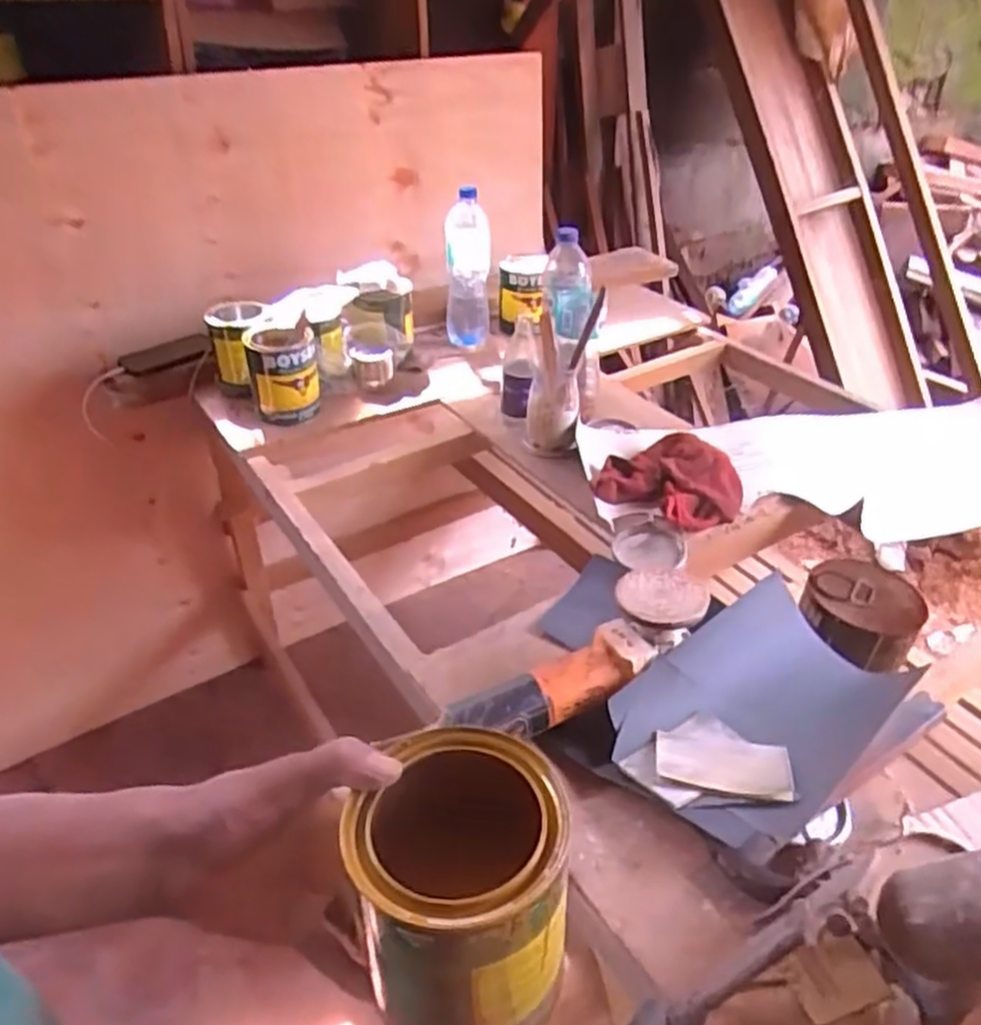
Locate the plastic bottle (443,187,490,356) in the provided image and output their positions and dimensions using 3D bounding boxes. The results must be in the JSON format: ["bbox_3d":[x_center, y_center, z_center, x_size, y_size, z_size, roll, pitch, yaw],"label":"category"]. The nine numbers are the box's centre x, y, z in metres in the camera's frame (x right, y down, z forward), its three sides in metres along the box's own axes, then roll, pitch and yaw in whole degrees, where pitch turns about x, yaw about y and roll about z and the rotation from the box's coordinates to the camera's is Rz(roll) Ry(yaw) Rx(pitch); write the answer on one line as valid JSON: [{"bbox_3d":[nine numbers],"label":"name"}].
[{"bbox_3d":[-0.040,-0.431,1.375,0.082,0.249,0.089,-3,35,-4],"label":"plastic bottle"}]

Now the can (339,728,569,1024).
[{"bbox_3d":[-0.013,0.186,0.383,0.097,0.114,0.104,-3,36,2],"label":"can"}]

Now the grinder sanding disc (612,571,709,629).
[{"bbox_3d":[0.166,0.081,0.747,0.087,0.013,0.077,-3,35,-4],"label":"grinder sanding disc"}]

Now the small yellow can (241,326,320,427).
[{"bbox_3d":[-0.314,-0.212,1.168,0.102,0.124,0.100,-9,36,-12],"label":"small yellow can"}]

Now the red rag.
[{"bbox_3d":[0.251,-0.039,1.049,0.176,0.049,0.181,25,42,32],"label":"red rag"}]

